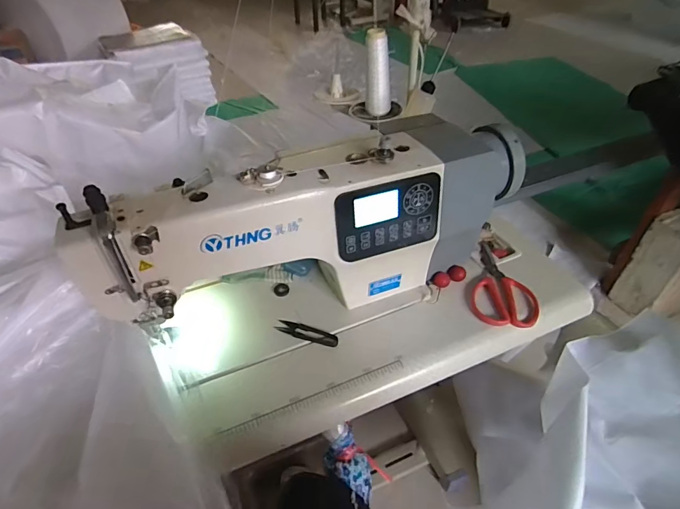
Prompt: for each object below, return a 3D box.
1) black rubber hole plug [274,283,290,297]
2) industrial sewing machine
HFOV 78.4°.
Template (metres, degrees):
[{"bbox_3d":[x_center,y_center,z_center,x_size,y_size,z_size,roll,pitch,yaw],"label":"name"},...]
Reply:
[{"bbox_3d":[-0.095,0.058,0.682,0.024,0.011,0.020,-11,44,-10],"label":"black rubber hole plug"},{"bbox_3d":[-0.022,-0.025,0.592,0.595,0.238,0.145,-21,46,-20],"label":"industrial sewing machine"}]

